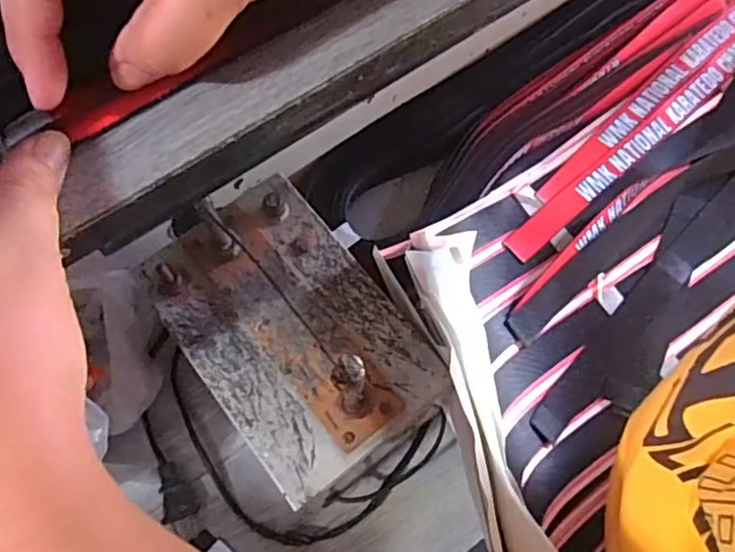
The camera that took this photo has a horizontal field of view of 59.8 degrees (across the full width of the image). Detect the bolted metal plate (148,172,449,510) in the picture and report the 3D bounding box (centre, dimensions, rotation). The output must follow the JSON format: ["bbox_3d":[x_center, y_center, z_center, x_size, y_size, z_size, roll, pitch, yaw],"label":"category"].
[{"bbox_3d":[-0.047,0.027,0.373,0.110,0.022,0.176,-36,70,-14],"label":"bolted metal plate"}]

